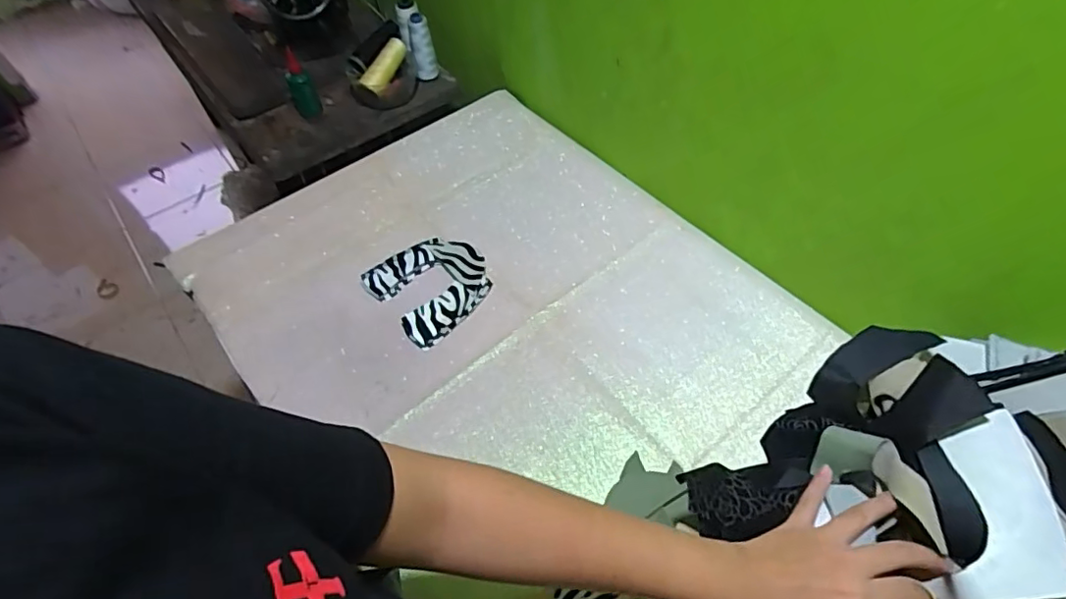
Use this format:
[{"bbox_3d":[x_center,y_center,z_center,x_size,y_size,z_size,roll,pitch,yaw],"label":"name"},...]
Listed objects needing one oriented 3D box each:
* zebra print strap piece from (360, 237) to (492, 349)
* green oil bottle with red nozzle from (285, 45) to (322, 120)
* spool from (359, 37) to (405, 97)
[{"bbox_3d":[-0.132,-0.020,0.750,0.143,0.023,0.148,-35,59,-21],"label":"zebra print strap piece"},{"bbox_3d":[-0.403,-0.367,0.965,0.045,0.108,0.032,-25,56,-14],"label":"green oil bottle with red nozzle"},{"bbox_3d":[-0.265,-0.416,0.986,0.037,0.041,0.113,17,69,16],"label":"spool"}]

